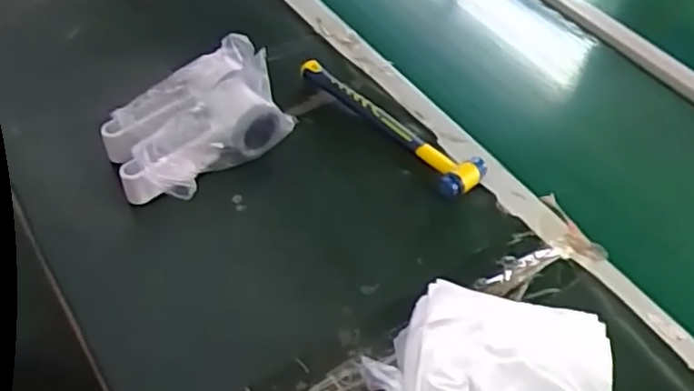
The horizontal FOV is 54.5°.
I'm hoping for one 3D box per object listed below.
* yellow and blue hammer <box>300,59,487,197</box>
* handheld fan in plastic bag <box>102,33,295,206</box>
[{"bbox_3d":[0.048,-0.082,0.732,0.063,0.022,0.240,-33,59,-30],"label":"yellow and blue hammer"},{"bbox_3d":[-0.151,-0.075,0.672,0.185,0.076,0.103,-30,57,-28],"label":"handheld fan in plastic bag"}]

